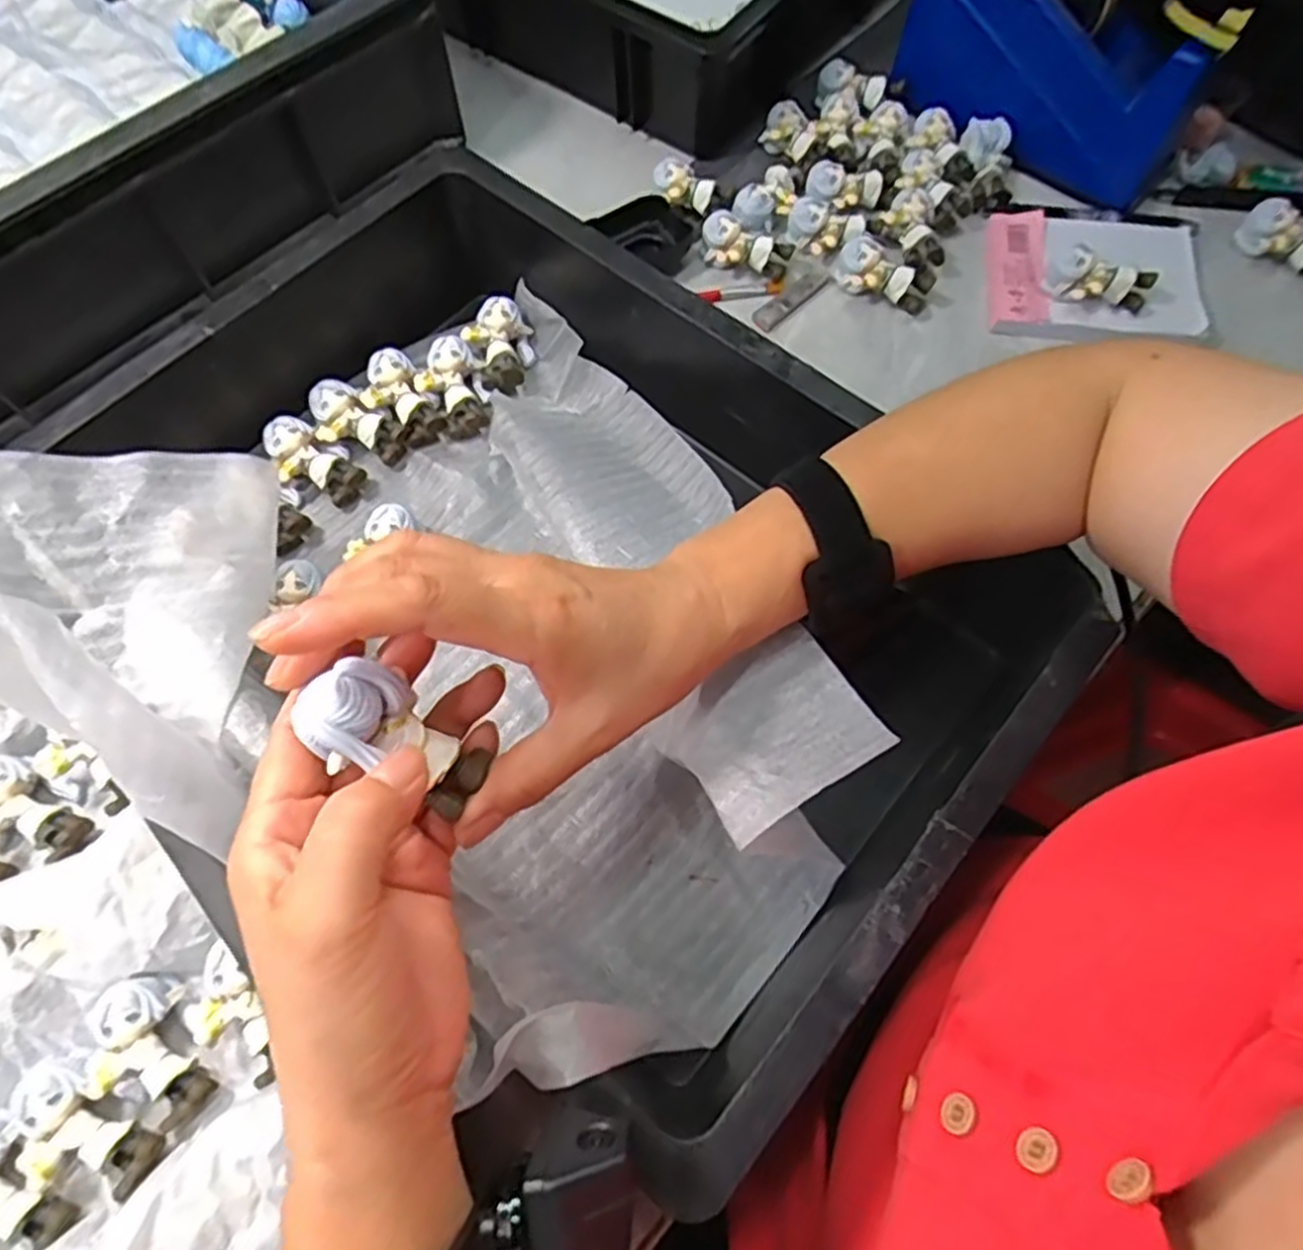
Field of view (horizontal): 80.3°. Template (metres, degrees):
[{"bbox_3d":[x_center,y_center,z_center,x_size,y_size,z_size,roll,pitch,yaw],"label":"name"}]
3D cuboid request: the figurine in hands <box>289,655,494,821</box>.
[{"bbox_3d":[-0.079,0.036,0.244,0.021,0.060,0.030,8,59,48],"label":"figurine in hands"}]

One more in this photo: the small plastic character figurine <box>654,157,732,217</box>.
[{"bbox_3d":[0.024,-0.304,0.542,0.057,0.021,0.024,36,72,14],"label":"small plastic character figurine"}]

